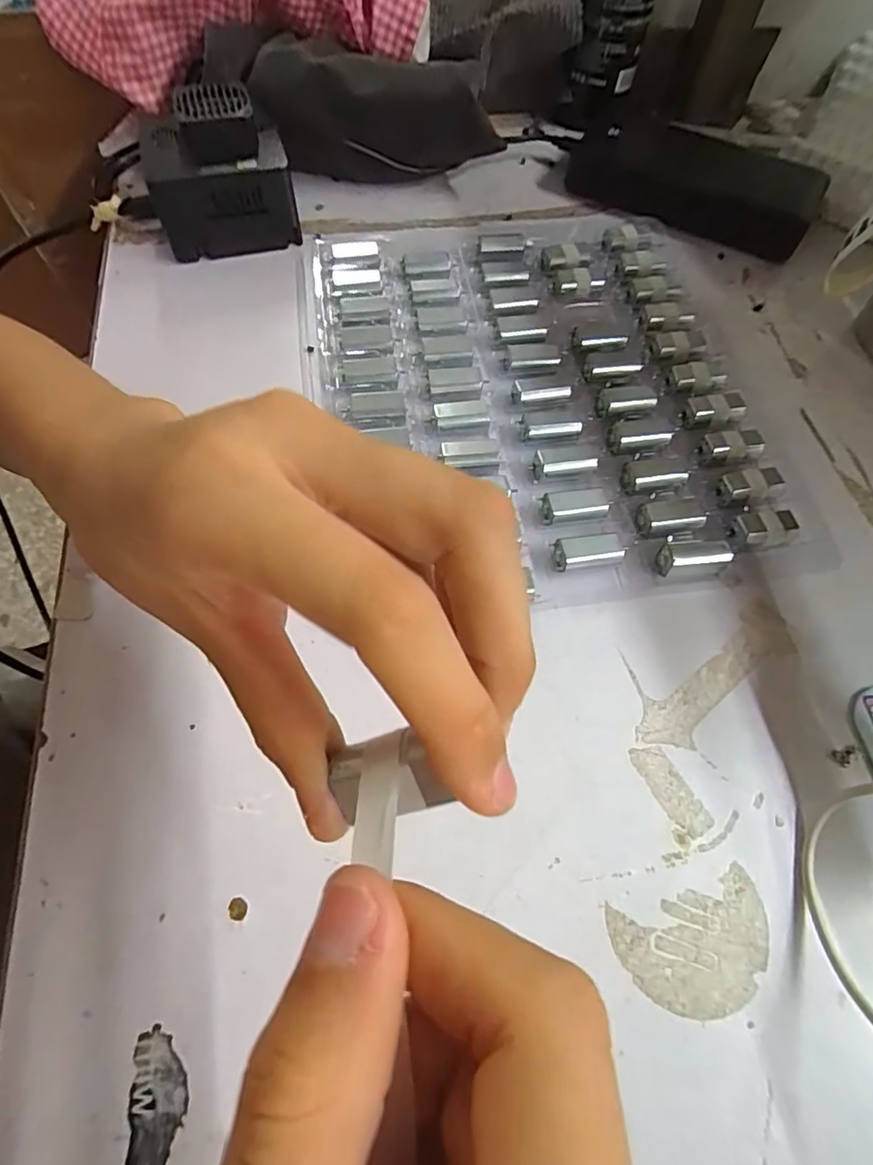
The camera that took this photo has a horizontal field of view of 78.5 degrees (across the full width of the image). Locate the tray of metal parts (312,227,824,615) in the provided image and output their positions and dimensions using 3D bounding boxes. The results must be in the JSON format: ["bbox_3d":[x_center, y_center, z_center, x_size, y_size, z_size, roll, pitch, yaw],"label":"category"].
[{"bbox_3d":[0.052,-0.110,0.282,0.226,0.010,0.265,-6,66,-5],"label":"tray of metal parts"}]

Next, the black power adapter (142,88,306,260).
[{"bbox_3d":[-0.126,-0.238,0.311,0.075,0.054,0.063,-13,67,-8],"label":"black power adapter"}]

